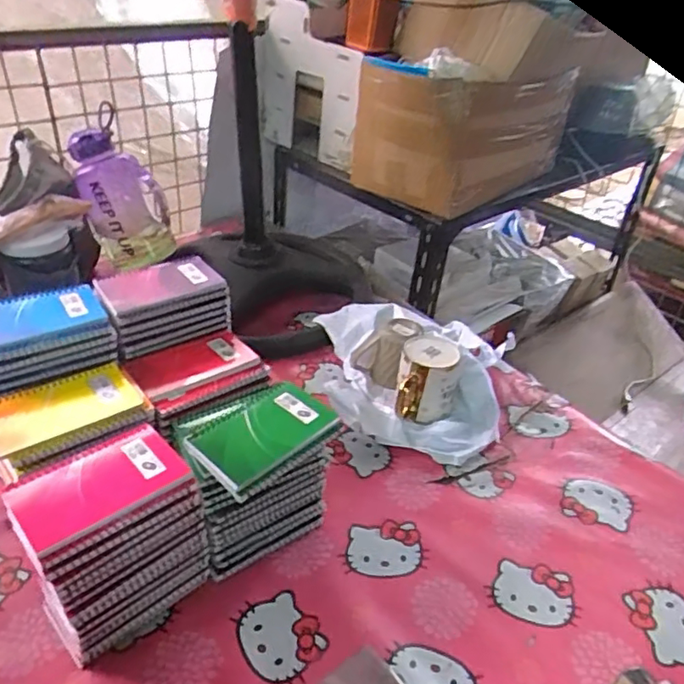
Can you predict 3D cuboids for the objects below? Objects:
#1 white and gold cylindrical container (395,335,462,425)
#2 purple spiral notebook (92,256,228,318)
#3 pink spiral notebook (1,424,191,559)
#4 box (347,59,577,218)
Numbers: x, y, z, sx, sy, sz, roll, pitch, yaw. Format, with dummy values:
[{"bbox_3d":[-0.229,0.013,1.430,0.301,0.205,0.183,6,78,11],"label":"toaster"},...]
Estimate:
[{"bbox_3d":[0.117,0.050,0.823,0.076,0.088,0.087,7,34,4],"label":"white and gold cylindrical container"},{"bbox_3d":[-0.218,-0.069,0.709,0.135,0.018,0.090,-16,39,-27],"label":"purple spiral notebook"},{"bbox_3d":[-0.209,0.119,0.510,0.131,0.010,0.087,-25,44,-36],"label":"pink spiral notebook"},{"bbox_3d":[0.217,-0.393,1.103,0.400,0.216,0.252,-25,44,-36],"label":"box"}]

